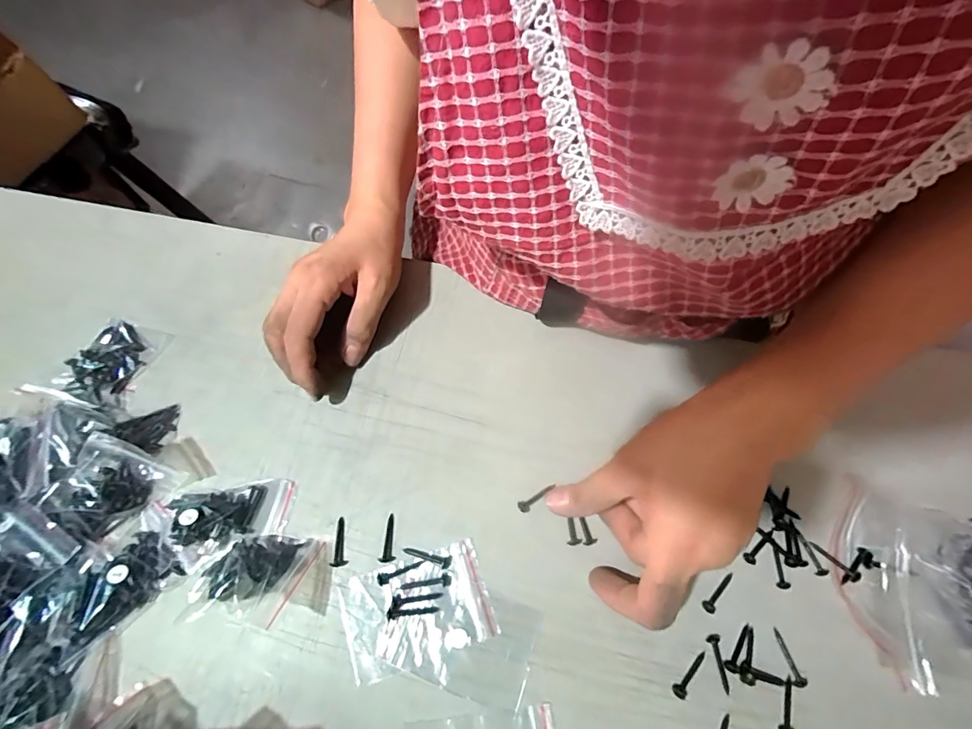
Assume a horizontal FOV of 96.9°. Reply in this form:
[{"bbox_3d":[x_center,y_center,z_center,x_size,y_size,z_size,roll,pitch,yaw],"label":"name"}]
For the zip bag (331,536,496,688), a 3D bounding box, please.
[{"bbox_3d":[-0.045,0.155,0.273,0.091,0.004,0.058,-16,66,-8],"label":"zip bag"}]

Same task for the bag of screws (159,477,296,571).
[{"bbox_3d":[-0.178,0.105,0.287,0.088,0.024,0.047,-9,65,-5],"label":"bag of screws"}]

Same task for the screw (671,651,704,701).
[{"bbox_3d":[0.122,0.186,0.259,0.008,0.004,0.030,35,71,16],"label":"screw"}]

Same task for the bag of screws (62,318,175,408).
[{"bbox_3d":[-0.299,-0.004,0.344,0.056,0.020,0.068,17,66,8],"label":"bag of screws"}]

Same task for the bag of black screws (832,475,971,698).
[{"bbox_3d":[0.294,0.140,0.249,0.142,0.054,0.113,18,66,8],"label":"bag of black screws"}]

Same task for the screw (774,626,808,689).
[{"bbox_3d":[0.184,0.178,0.263,0.006,0.004,0.030,-12,66,-4],"label":"screw"}]

